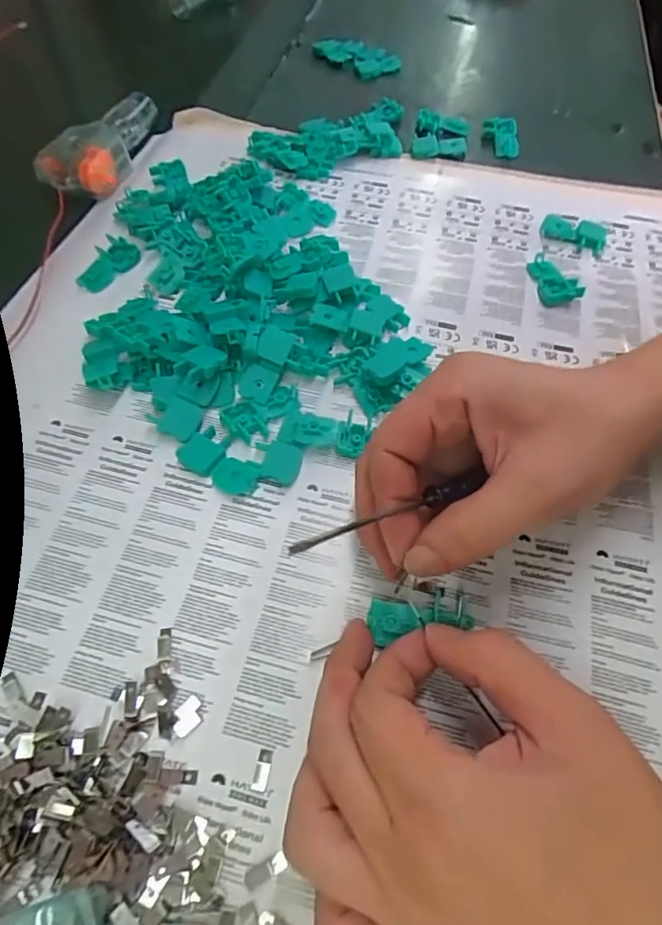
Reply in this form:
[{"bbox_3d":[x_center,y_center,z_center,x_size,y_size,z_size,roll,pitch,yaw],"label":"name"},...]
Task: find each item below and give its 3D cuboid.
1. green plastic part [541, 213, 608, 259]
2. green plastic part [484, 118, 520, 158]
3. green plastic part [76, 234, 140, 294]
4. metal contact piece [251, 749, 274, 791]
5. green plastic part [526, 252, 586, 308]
[{"bbox_3d":[0.169,-0.161,0.371,0.044,0.007,0.028,26,61,13],"label":"green plastic part"},{"bbox_3d":[0.139,-0.263,0.431,0.022,0.012,0.038,-3,59,-4],"label":"green plastic part"},{"bbox_3d":[-0.143,-0.126,0.340,0.024,0.006,0.042,23,61,12],"label":"green plastic part"},{"bbox_3d":[-0.026,0.116,0.201,0.006,0.004,0.014,8,59,3],"label":"metal contact piece"},{"bbox_3d":[0.143,-0.118,0.344,0.027,0.009,0.046,-1,59,-3],"label":"green plastic part"}]

